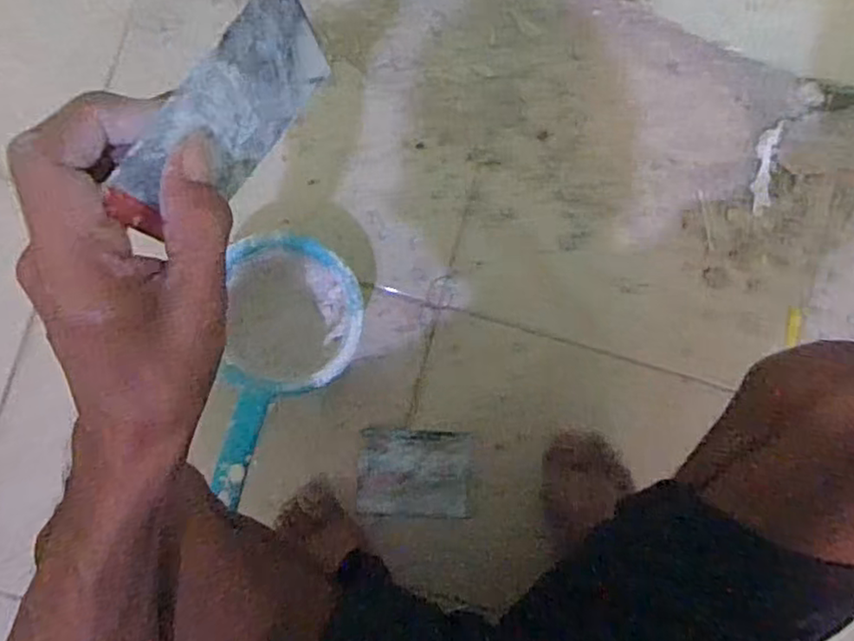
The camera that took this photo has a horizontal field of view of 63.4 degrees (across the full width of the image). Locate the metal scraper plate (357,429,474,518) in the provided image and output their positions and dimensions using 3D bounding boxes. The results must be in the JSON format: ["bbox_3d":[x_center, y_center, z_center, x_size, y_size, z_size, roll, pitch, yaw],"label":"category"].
[{"bbox_3d":[-0.012,0.164,0.740,0.119,0.005,0.089,4,78,-4],"label":"metal scraper plate"}]

